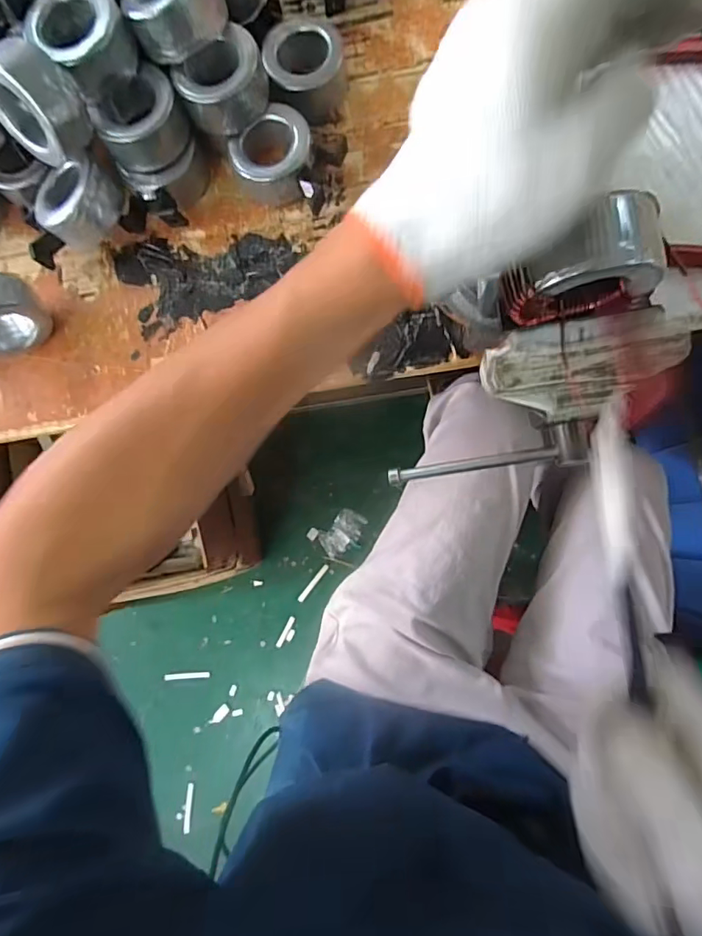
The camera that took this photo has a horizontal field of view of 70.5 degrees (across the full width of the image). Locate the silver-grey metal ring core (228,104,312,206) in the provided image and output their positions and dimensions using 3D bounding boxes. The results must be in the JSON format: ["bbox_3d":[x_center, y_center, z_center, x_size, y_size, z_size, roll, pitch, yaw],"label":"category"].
[{"bbox_3d":[-0.064,-0.262,0.416,0.067,0.036,0.066,-1,82,6],"label":"silver-grey metal ring core"}]

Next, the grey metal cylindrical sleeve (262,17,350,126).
[{"bbox_3d":[-0.038,-0.335,0.421,0.065,0.045,0.067,-1,82,6],"label":"grey metal cylindrical sleeve"}]

